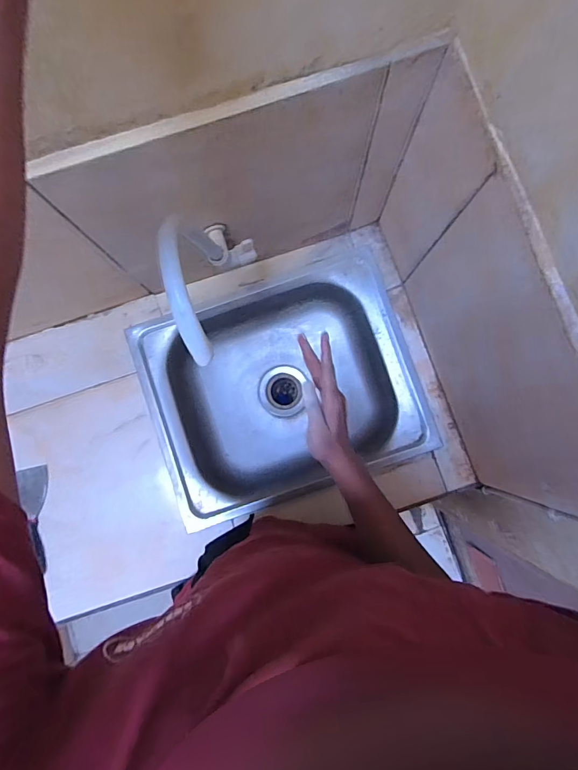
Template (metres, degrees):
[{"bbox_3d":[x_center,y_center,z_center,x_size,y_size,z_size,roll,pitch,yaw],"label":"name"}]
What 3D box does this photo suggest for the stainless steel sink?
[{"bbox_3d":[-0.011,0.010,0.875,0.495,0.151,0.398,-20,85,0],"label":"stainless steel sink"}]

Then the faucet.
[{"bbox_3d":[-0.106,-0.137,0.548,0.106,0.301,0.120,-4,116,1],"label":"faucet"}]

